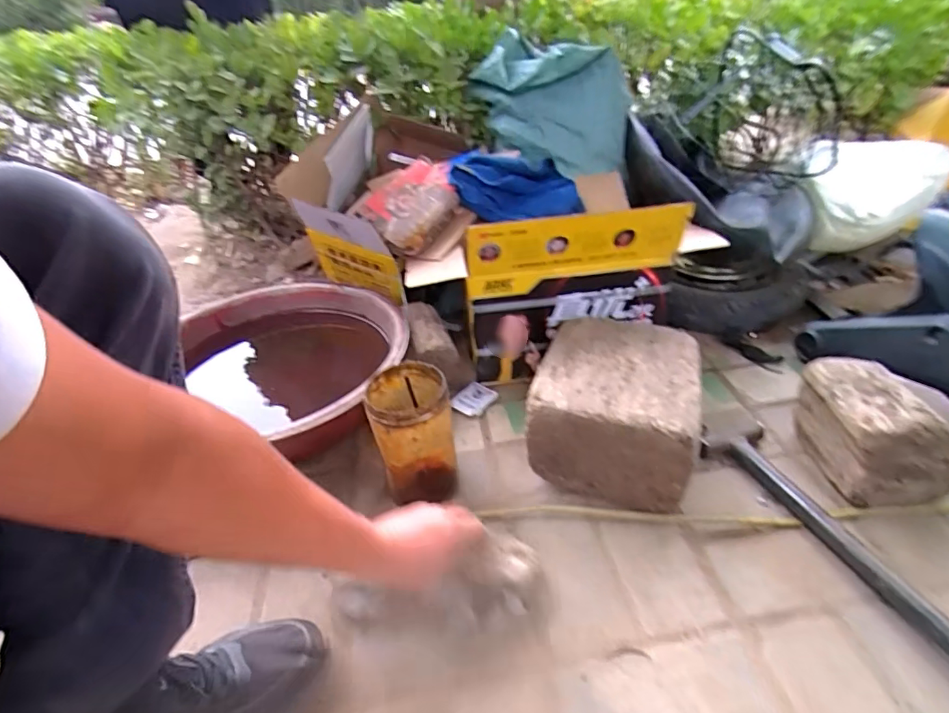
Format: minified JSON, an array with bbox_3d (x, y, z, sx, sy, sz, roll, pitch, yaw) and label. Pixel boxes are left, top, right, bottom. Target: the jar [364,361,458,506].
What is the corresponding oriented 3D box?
[{"bbox_3d":[-0.077,0.102,0.648,0.090,0.164,0.095,-3,37,2],"label":"jar"}]

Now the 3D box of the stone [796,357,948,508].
[{"bbox_3d":[0.487,0.092,0.626,0.108,0.131,0.154,-2,37,3],"label":"stone"}]

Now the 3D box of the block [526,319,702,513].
[{"bbox_3d":[0.189,0.063,0.683,0.191,0.133,0.237,10,39,18],"label":"block"}]

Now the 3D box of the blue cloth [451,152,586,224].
[{"bbox_3d":[0.070,-0.298,0.886,0.218,0.088,0.096,-5,37,-1],"label":"blue cloth"}]

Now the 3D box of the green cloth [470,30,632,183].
[{"bbox_3d":[0.140,-0.475,0.967,0.292,0.204,0.145,28,47,35],"label":"green cloth"}]

